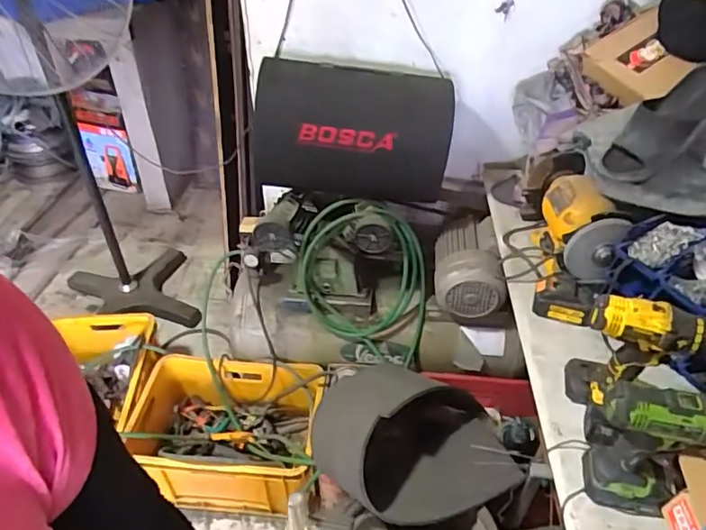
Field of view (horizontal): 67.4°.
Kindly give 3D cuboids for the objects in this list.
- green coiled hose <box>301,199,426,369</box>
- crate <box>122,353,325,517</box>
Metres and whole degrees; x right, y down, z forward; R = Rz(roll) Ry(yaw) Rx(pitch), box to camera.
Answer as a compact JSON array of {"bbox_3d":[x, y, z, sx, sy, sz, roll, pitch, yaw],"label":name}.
[{"bbox_3d":[0.028,0.050,1.471,0.359,0.424,0.186,0,40,-1],"label":"green coiled hose"},{"bbox_3d":[-0.390,0.497,1.599,0.586,0.270,0.366,5,40,5],"label":"crate"}]

